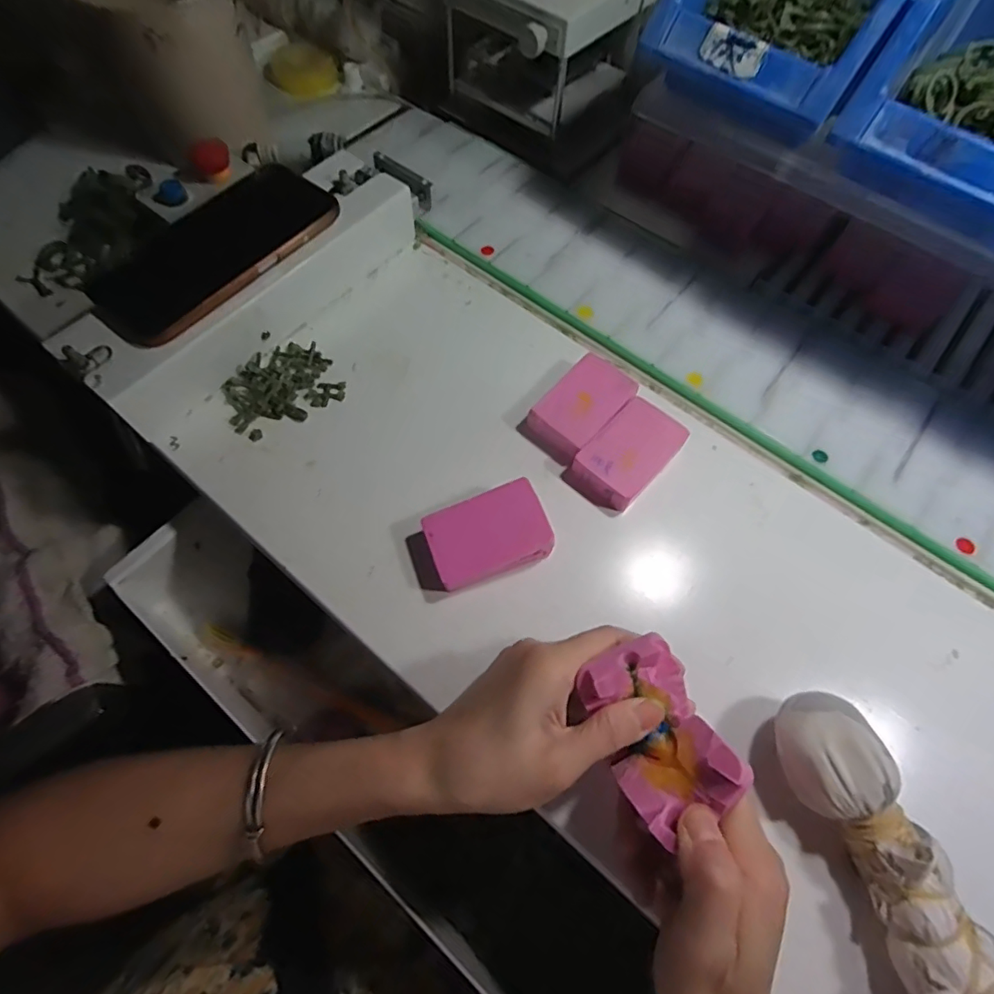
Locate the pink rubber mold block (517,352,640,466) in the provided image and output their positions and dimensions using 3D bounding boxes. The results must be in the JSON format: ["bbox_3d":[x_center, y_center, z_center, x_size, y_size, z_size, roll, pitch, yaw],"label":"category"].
[{"bbox_3d":[0.055,-0.060,0.366,0.044,0.019,0.073,40,69,17],"label":"pink rubber mold block"}]

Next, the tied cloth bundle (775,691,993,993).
[{"bbox_3d":[0.177,0.166,0.247,0.045,0.053,0.156,-18,67,-8],"label":"tied cloth bundle"}]

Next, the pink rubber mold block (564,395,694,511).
[{"bbox_3d":[0.085,-0.028,0.353,0.044,0.017,0.076,41,69,18],"label":"pink rubber mold block"}]

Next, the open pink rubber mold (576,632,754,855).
[{"bbox_3d":[0.070,0.100,0.240,0.047,0.041,0.072,-23,70,-10],"label":"open pink rubber mold"}]

